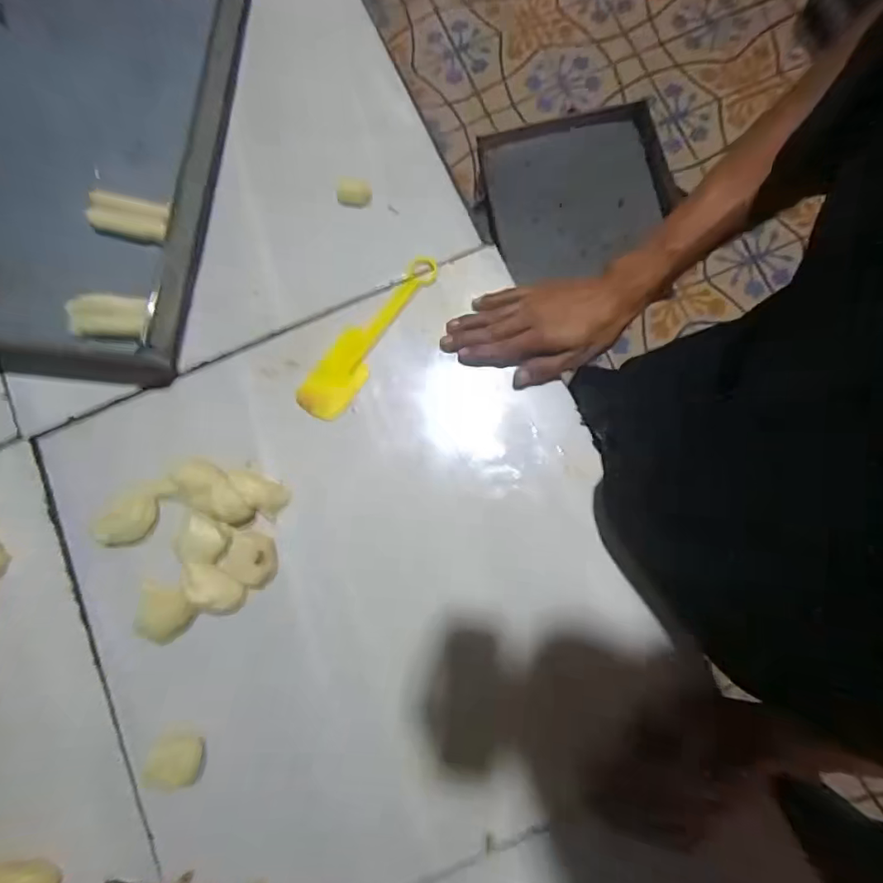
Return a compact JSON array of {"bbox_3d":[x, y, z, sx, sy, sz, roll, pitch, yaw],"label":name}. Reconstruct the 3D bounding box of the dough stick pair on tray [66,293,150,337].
[{"bbox_3d":[-0.328,-0.125,0.479,0.082,0.012,0.040,4,80,2],"label":"dough stick pair on tray"}]

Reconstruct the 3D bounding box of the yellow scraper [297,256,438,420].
[{"bbox_3d":[-0.072,-0.106,0.480,0.044,0.006,0.191,33,82,7],"label":"yellow scraper"}]

